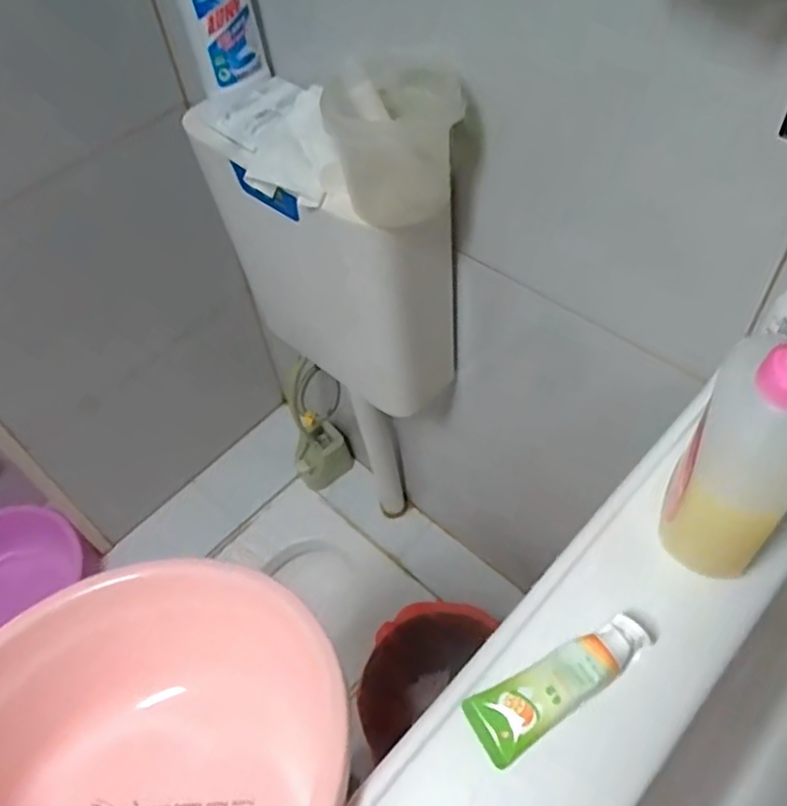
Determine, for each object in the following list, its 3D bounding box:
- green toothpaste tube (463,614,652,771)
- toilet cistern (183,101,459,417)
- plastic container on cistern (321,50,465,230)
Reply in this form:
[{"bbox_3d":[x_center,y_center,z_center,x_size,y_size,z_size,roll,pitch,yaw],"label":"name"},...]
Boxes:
[{"bbox_3d":[0.108,0.184,0.457,0.126,0.025,0.043,-30,57,-17],"label":"green toothpaste tube"},{"bbox_3d":[-0.082,-0.188,0.904,0.142,0.394,0.346,-39,60,-22],"label":"toilet cistern"},{"bbox_3d":[0.000,-0.257,0.676,0.123,0.123,0.099,-5,53,1],"label":"plastic container on cistern"}]

